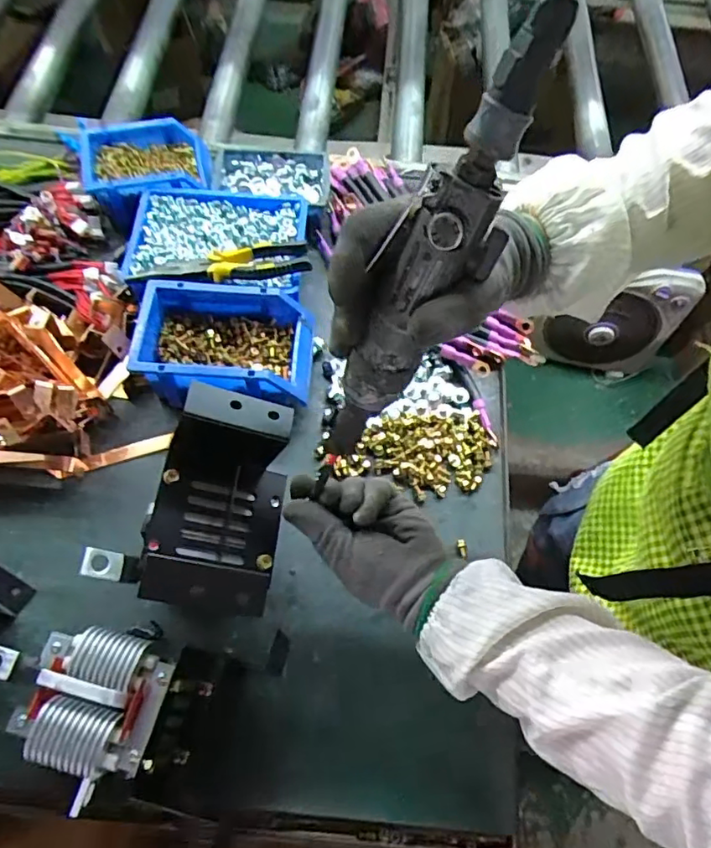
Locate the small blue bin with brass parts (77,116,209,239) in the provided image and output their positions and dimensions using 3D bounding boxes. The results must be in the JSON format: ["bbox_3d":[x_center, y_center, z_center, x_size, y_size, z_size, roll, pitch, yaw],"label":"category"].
[{"bbox_3d":[-0.265,-0.320,0.728,0.143,0.080,0.132,-12,65,-9],"label":"small blue bin with brass parts"}]

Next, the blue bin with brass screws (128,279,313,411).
[{"bbox_3d":[-0.142,-0.085,0.614,0.183,0.068,0.116,3,64,-2],"label":"blue bin with brass screws"}]

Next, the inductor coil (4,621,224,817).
[{"bbox_3d":[-0.187,0.224,0.450,0.120,0.094,0.116,1,64,-3],"label":"inductor coil"}]

